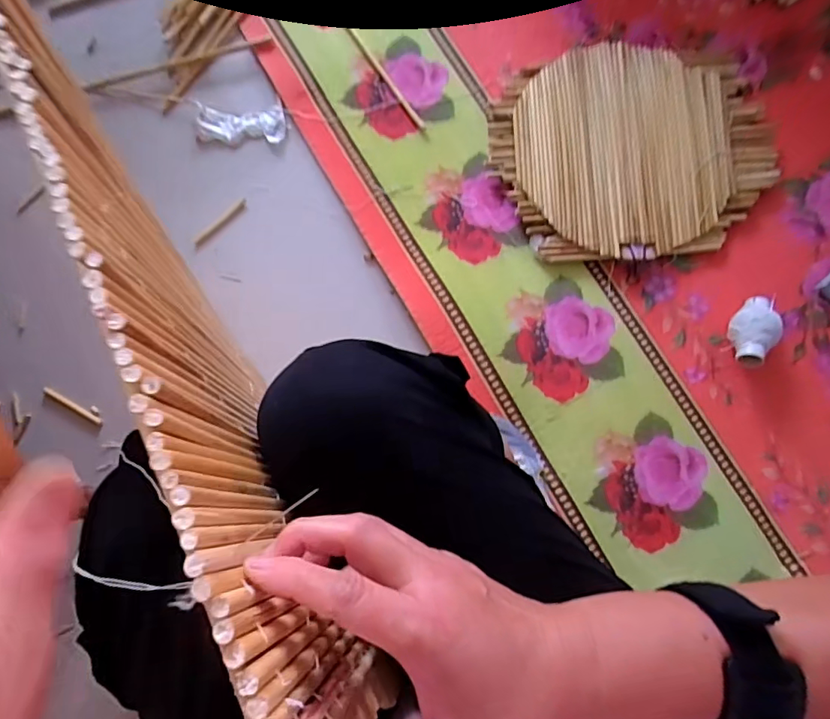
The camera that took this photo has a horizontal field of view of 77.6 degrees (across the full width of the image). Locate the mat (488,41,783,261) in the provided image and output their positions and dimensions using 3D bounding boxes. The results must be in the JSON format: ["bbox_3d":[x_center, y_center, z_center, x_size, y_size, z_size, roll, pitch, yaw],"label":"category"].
[{"bbox_3d":[0.322,-0.314,0.770,0.402,0.029,0.334,-2,79,2],"label":"mat"}]

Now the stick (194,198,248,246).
[{"bbox_3d":[-0.290,-0.205,0.771,0.098,0.004,0.011,-43,82,-9],"label":"stick"}]

